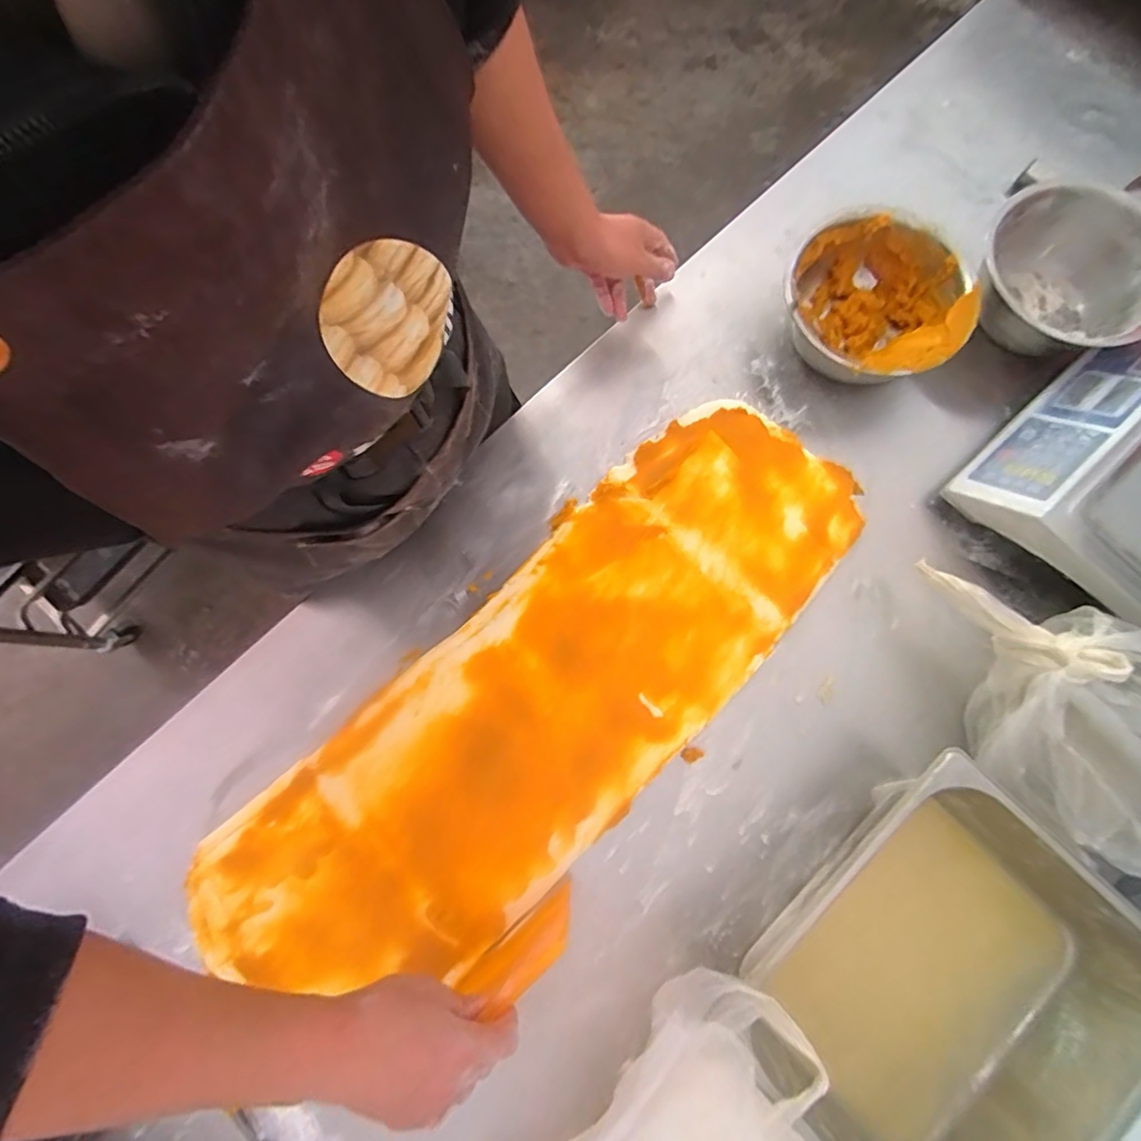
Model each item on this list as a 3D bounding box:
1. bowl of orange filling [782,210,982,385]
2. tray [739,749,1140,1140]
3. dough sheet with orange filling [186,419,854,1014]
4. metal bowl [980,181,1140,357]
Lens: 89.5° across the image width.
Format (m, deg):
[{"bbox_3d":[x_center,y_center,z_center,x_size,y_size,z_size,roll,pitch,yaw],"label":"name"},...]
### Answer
[{"bbox_3d":[0.338,-0.296,0.664,0.192,0.093,0.197,0,79,1],"label":"bowl of orange filling"},{"bbox_3d":[0.319,0.368,0.522,0.316,0.137,0.273,-41,81,-7],"label":"tray"},{"bbox_3d":[-0.019,0.130,0.611,0.781,0.017,0.263,-44,81,-7],"label":"dough sheet with orange filling"},{"bbox_3d":[0.550,-0.318,0.659,0.186,0.095,0.193,0,79,1],"label":"metal bowl"}]

